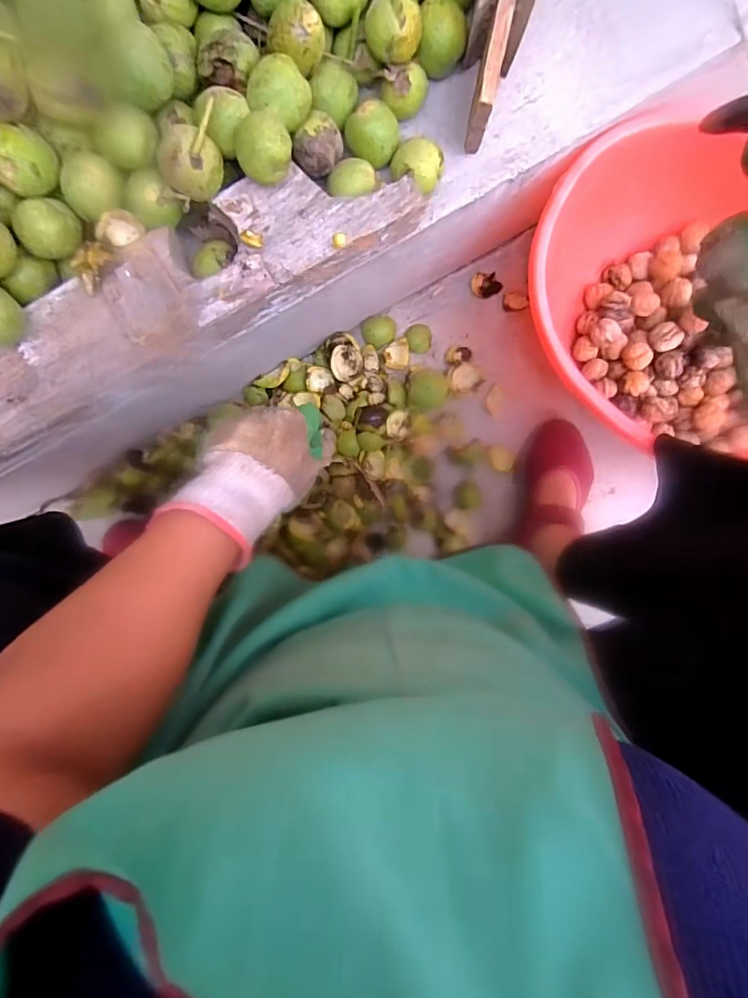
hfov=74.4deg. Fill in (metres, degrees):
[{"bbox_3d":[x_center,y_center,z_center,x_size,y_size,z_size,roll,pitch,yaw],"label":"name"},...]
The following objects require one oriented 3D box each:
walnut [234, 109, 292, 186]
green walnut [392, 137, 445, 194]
[{"bbox_3d":[-0.084,-0.263,0.377,0.040,0.045,0.040,0,95,1],"label":"walnut"},{"bbox_3d":[0.037,-0.289,0.437,0.043,0.044,0.043,0,95,1],"label":"green walnut"}]

